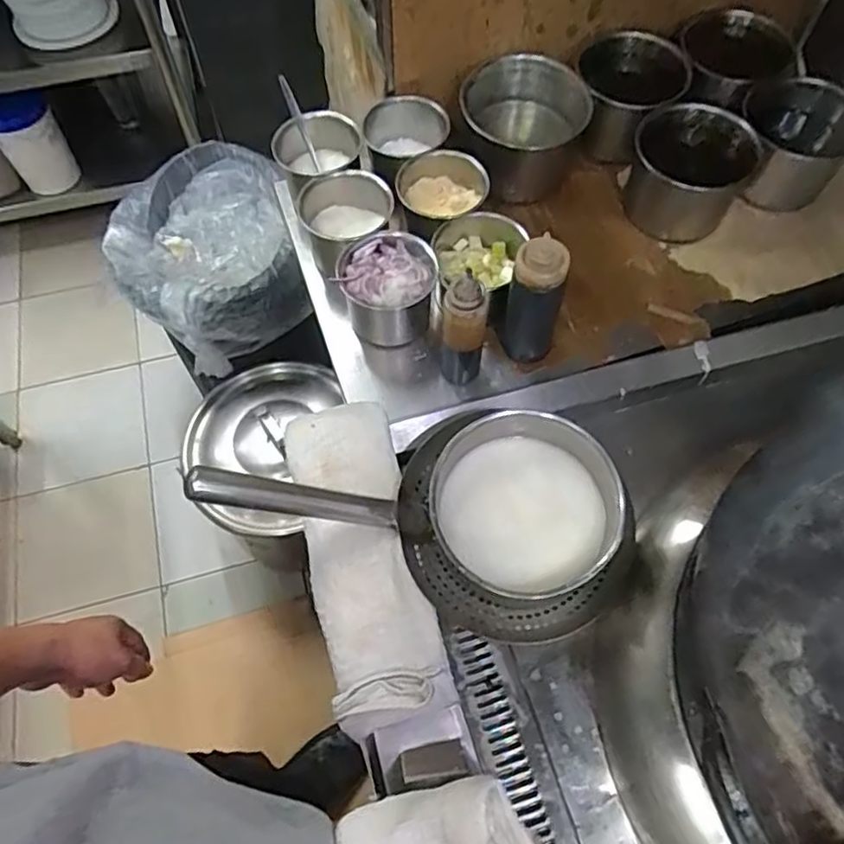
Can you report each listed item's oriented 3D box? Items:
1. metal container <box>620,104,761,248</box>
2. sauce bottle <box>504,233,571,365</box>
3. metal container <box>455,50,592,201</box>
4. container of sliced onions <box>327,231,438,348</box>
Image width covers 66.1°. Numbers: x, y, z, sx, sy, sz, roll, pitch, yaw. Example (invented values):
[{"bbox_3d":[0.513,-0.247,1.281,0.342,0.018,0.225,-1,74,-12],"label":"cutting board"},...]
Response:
[{"bbox_3d":[0.348,-0.327,0.854,0.141,0.109,0.138,0,62,0],"label":"metal container"},{"bbox_3d":[0.125,-0.133,0.727,0.057,0.158,0.046,8,62,4],"label":"sauce bottle"},{"bbox_3d":[0.139,-0.401,0.892,0.164,0.130,0.140,-5,62,-3],"label":"metal container"},{"bbox_3d":[-0.041,-0.163,0.790,0.113,0.103,0.104,3,62,2],"label":"container of sliced onions"}]

